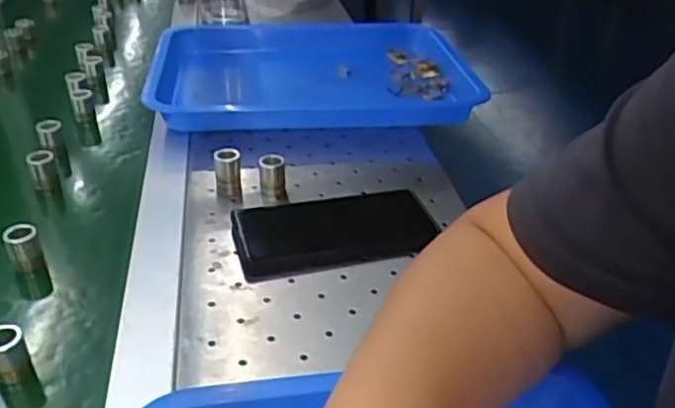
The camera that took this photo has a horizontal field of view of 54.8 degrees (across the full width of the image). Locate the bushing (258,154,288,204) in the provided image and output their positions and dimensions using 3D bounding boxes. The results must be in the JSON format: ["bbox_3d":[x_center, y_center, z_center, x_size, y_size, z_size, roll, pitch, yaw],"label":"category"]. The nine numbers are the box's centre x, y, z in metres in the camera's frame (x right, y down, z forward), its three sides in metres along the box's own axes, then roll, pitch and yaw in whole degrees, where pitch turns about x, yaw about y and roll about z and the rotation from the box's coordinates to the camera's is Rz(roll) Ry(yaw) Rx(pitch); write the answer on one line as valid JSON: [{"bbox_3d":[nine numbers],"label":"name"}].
[{"bbox_3d":[-0.059,-0.023,0.586,0.022,0.039,0.021,-3,32,-11],"label":"bushing"}]

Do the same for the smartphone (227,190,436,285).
[{"bbox_3d":[-0.004,0.017,0.541,0.160,0.016,0.092,-11,34,-16],"label":"smartphone"}]

